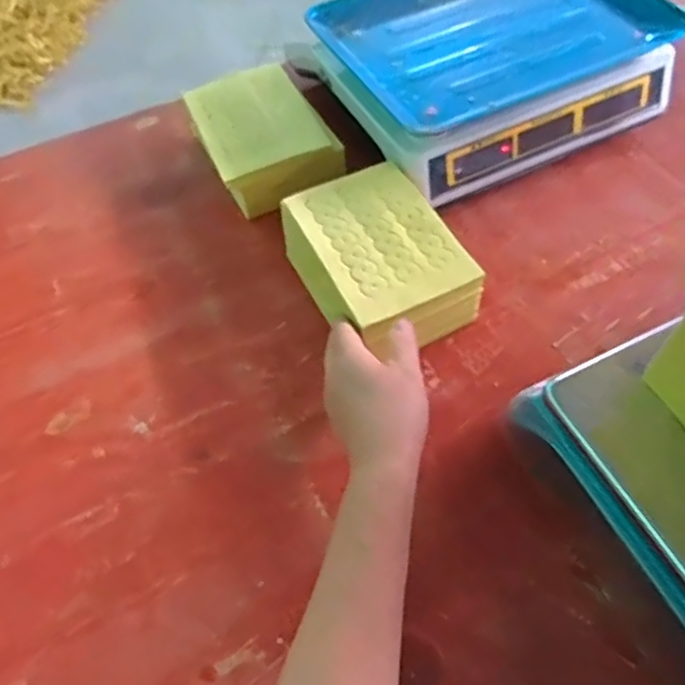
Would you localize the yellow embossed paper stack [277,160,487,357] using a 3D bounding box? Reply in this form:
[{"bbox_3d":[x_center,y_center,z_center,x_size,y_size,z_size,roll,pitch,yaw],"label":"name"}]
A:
[{"bbox_3d":[0.030,-0.064,0.527,0.122,0.068,0.174,-26,60,-13],"label":"yellow embossed paper stack"}]

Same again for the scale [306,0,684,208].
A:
[{"bbox_3d":[0.152,-0.296,0.654,0.312,0.120,0.249,-23,59,-11],"label":"scale"}]

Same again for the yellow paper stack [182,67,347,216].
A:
[{"bbox_3d":[-0.081,-0.215,0.653,0.121,0.063,0.167,-23,59,-11],"label":"yellow paper stack"}]

